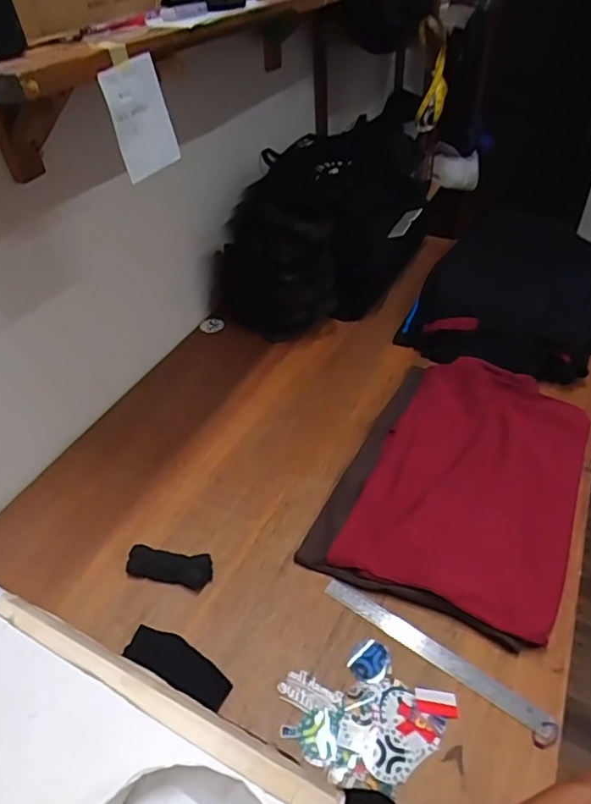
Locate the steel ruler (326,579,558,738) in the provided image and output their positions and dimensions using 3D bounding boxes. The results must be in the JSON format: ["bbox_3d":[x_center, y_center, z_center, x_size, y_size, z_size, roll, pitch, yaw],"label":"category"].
[{"bbox_3d":[0.185,0.338,0.740,0.324,0.008,0.031,26,51,26],"label":"steel ruler"}]

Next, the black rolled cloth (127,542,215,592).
[{"bbox_3d":[-0.189,0.248,0.824,0.126,0.020,0.049,6,43,8],"label":"black rolled cloth"}]

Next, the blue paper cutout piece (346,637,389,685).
[{"bbox_3d":[0.098,0.347,0.731,0.052,0.004,0.056,0,43,0],"label":"blue paper cutout piece"}]

